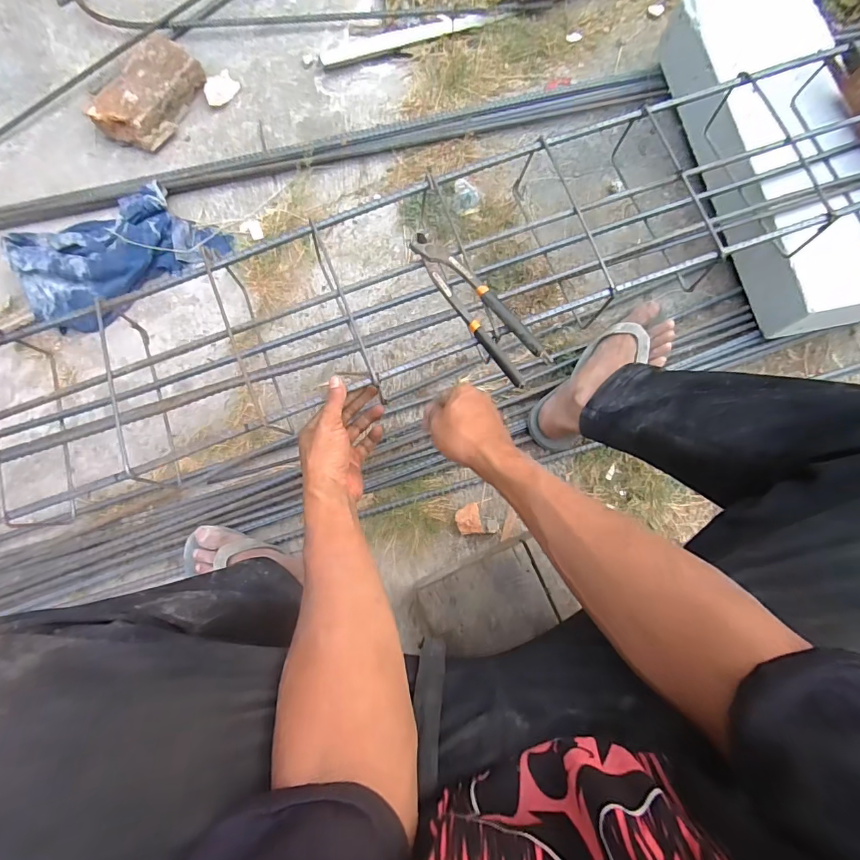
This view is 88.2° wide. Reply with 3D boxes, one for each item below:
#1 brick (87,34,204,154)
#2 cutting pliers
[{"bbox_3d":[-0.523,-0.623,0.824,0.133,0.057,0.205,22,80,4],"label":"brick"},{"bbox_3d":[0.051,-0.146,0.515,0.048,0.016,0.215,-38,80,-6],"label":"cutting pliers"}]

